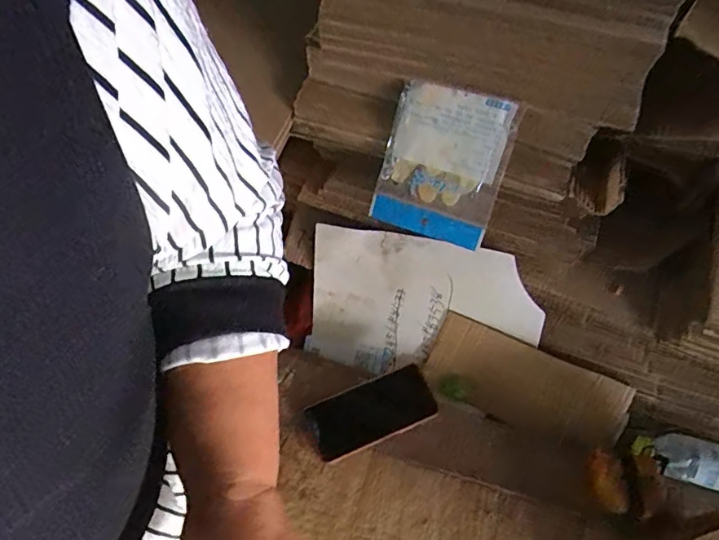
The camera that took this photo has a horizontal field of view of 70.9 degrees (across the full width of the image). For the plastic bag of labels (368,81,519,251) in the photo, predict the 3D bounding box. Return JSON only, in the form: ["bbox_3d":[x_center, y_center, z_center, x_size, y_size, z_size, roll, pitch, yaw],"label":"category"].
[{"bbox_3d":[0.092,-0.117,0.579,0.134,0.172,0.018,19,32,15],"label":"plastic bag of labels"}]

